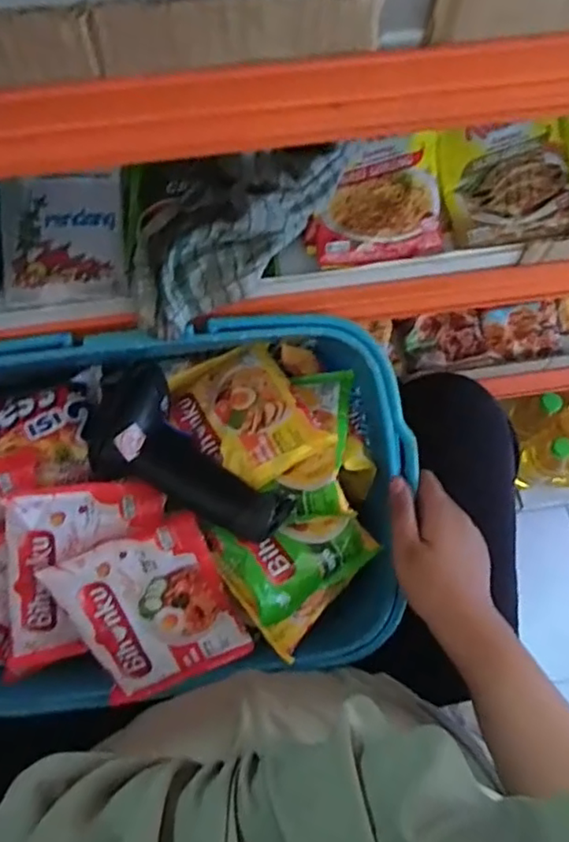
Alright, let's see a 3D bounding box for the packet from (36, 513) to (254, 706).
[{"bbox_3d":[-0.099,0.142,0.462,0.111,0.027,0.134,-23,112,-8],"label":"packet"}]

